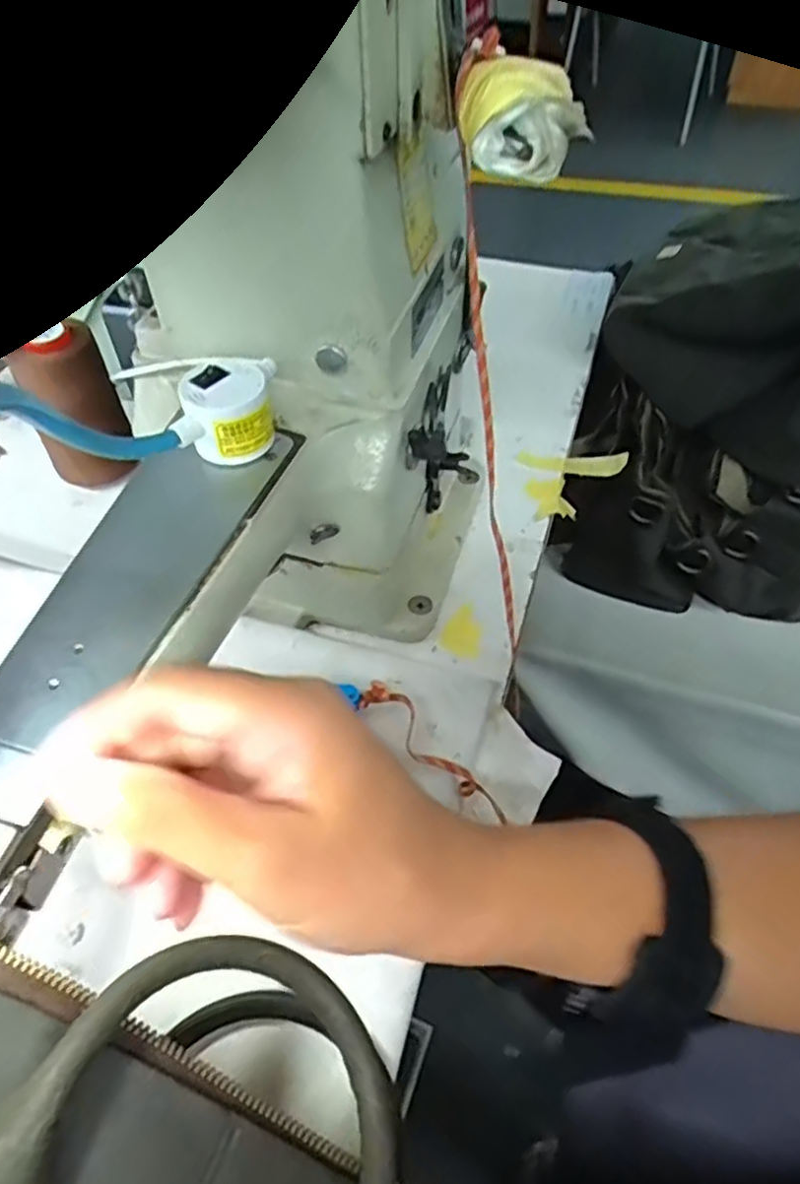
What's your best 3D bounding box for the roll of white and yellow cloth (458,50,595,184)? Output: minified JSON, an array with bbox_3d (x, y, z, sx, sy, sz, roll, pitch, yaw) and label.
[{"bbox_3d":[0.042,-0.160,0.237,0.038,0.029,0.036,-9,53,-4],"label":"roll of white and yellow cloth"}]

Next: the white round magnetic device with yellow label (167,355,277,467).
[{"bbox_3d":[-0.073,-0.075,0.305,0.036,0.036,0.039,-1,53,2],"label":"white round magnetic device with yellow label"}]

